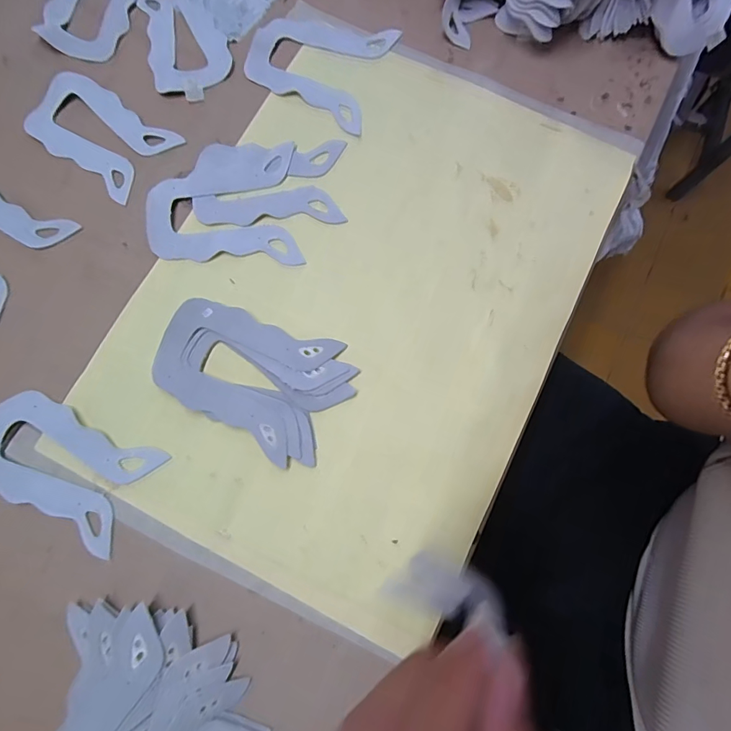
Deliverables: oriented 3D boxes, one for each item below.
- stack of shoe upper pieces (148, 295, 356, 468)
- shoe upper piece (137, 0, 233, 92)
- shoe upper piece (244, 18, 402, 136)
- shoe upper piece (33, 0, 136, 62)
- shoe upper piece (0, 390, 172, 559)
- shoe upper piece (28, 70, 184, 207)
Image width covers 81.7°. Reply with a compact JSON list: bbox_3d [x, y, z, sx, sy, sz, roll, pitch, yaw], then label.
[{"bbox_3d":[-0.084,0.005,0.319,0.139,0.014,0.090,27,79,5],"label":"stack of shoe upper pieces"},{"bbox_3d":[-0.167,-0.311,0.388,0.069,0.005,0.136,-15,78,-4],"label":"shoe upper piece"},{"bbox_3d":[-0.042,-0.277,0.381,0.123,0.004,0.106,24,78,4],"label":"shoe upper piece"},{"bbox_3d":[-0.253,-0.341,0.395,0.095,0.007,0.122,8,78,1],"label":"shoe upper piece"},{"bbox_3d":[-0.221,0.070,0.307,0.127,0.004,0.075,28,79,5],"label":"shoe upper piece"},{"bbox_3d":[-0.232,-0.202,0.364,0.125,0.005,0.074,36,80,7],"label":"shoe upper piece"}]

